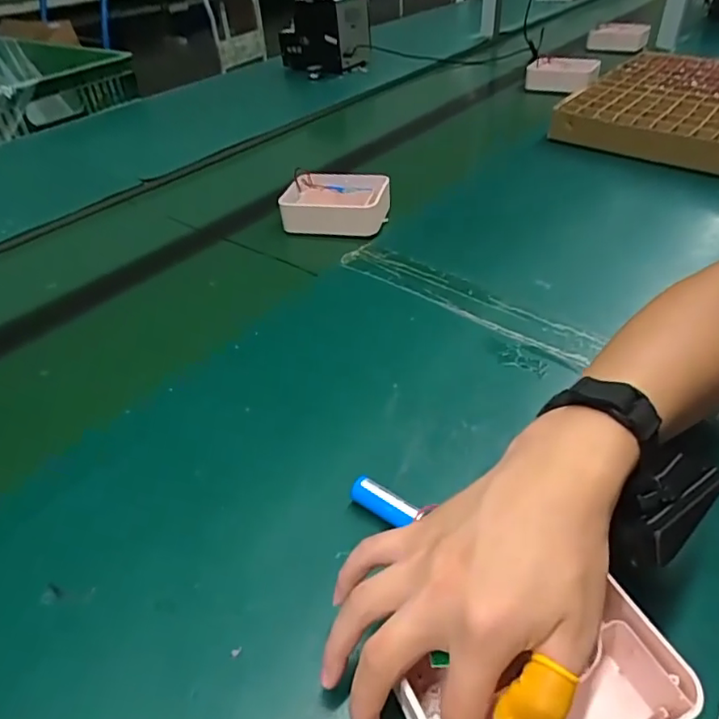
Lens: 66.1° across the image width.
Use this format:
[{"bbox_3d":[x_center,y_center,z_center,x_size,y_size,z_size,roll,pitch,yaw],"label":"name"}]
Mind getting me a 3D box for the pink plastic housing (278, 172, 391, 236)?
[{"bbox_3d":[-0.033,-0.205,0.729,0.136,0.045,0.093,8,42,8],"label":"pink plastic housing"}]

